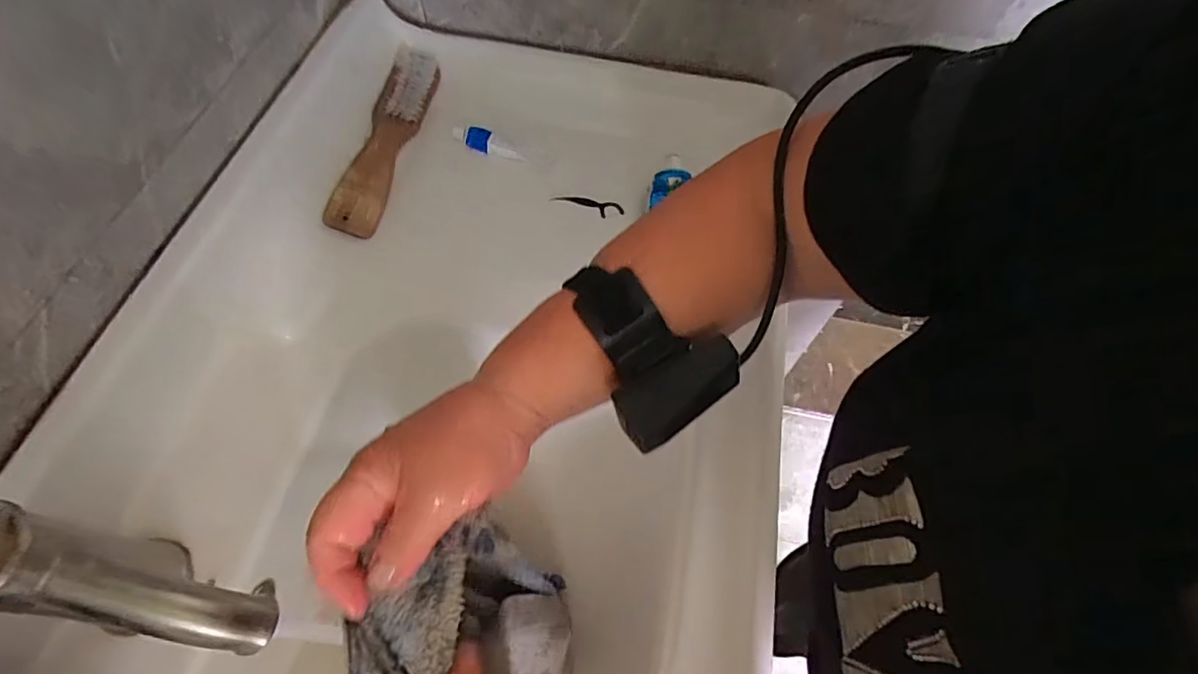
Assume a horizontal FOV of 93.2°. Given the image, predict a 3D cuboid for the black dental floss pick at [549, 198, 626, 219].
[{"bbox_3d":[-0.012,-0.128,0.555,0.072,0.007,0.015,10,60,4],"label":"black dental floss pick"}]

